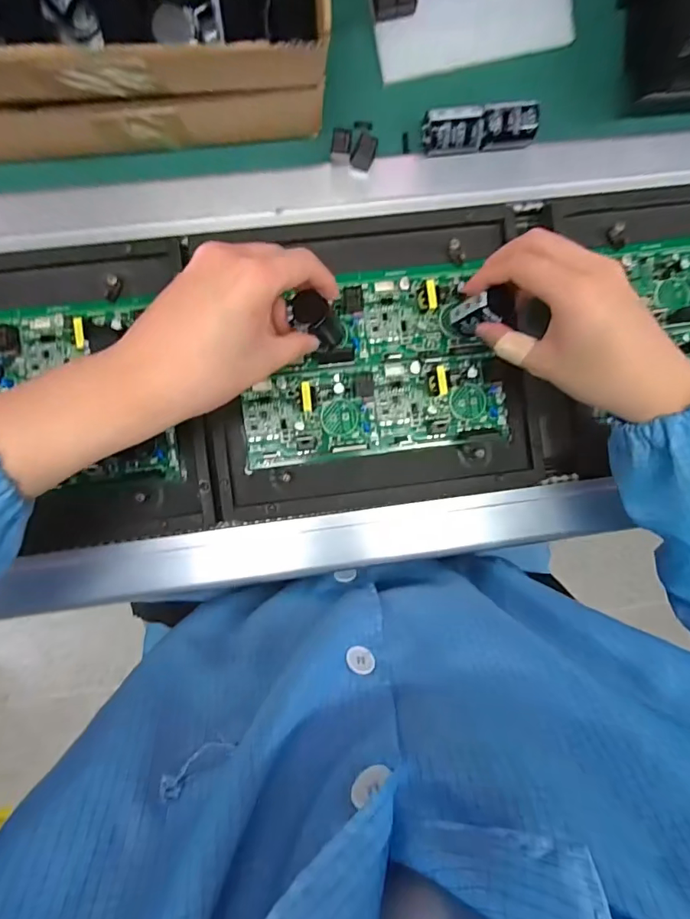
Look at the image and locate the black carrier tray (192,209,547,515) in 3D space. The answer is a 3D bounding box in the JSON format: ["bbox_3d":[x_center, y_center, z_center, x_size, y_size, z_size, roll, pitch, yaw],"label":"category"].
[{"bbox_3d":[0.021,-0.079,0.384,0.263,0.021,0.231,-7,90,-3],"label":"black carrier tray"}]

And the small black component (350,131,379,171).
[{"bbox_3d":[0.015,-0.244,0.377,0.017,0.025,0.022,19,89,-3],"label":"small black component"}]

